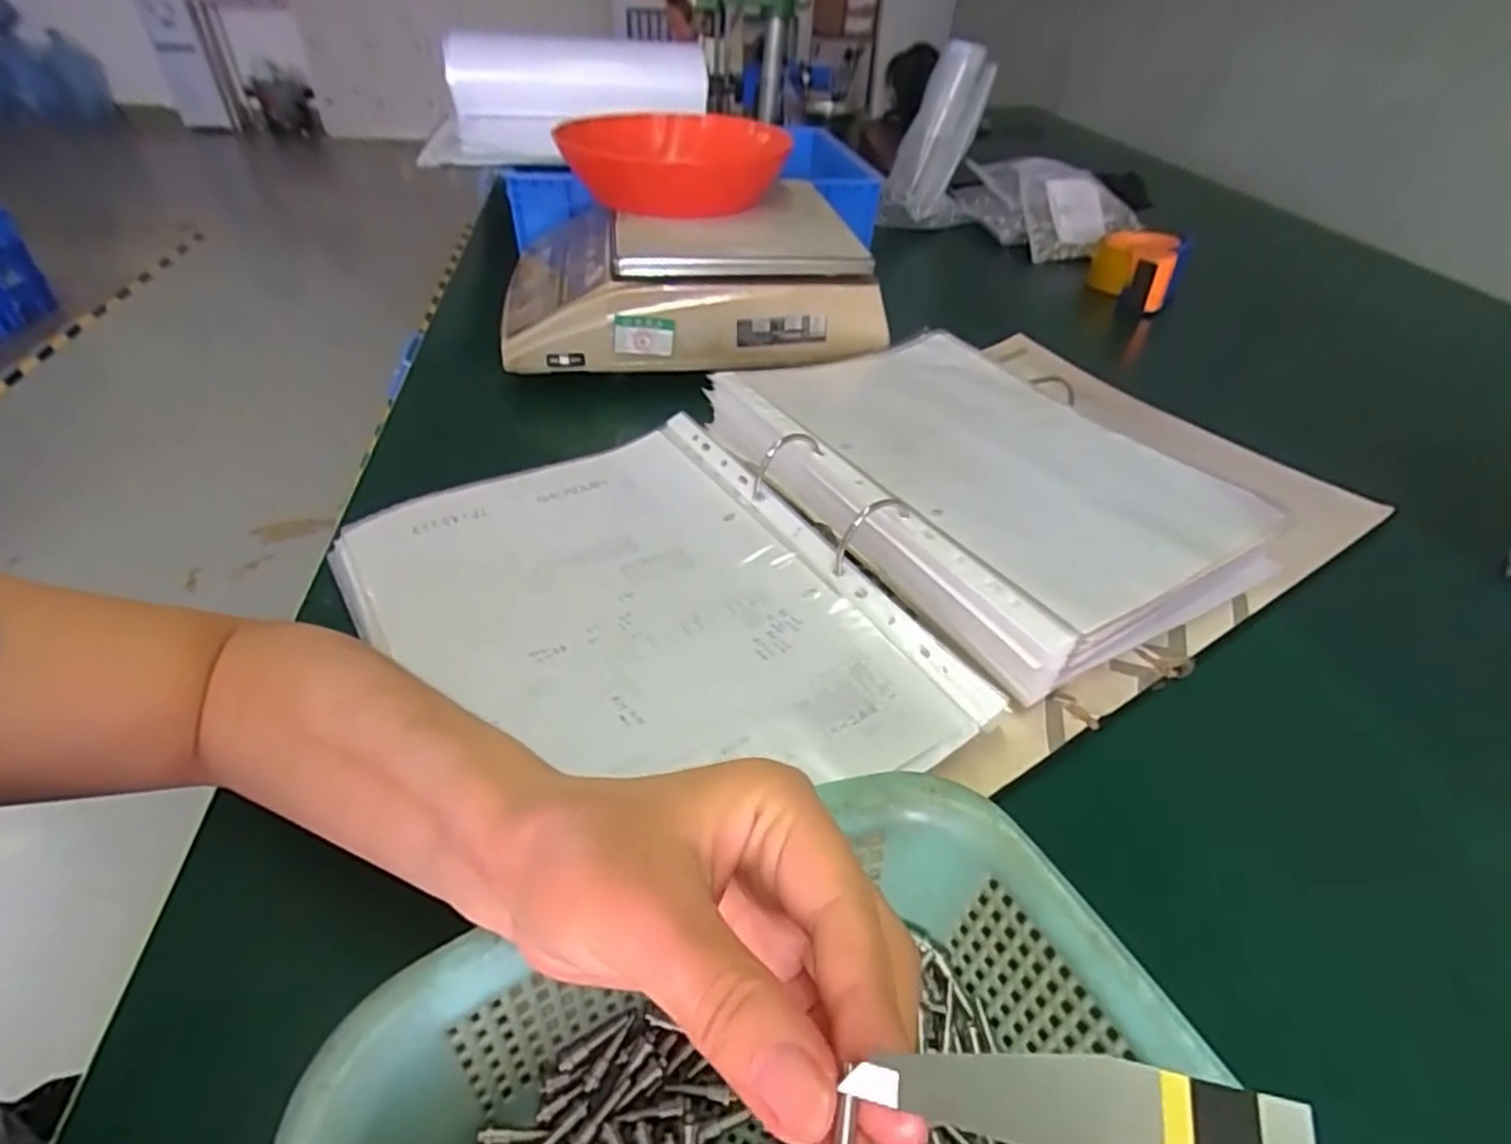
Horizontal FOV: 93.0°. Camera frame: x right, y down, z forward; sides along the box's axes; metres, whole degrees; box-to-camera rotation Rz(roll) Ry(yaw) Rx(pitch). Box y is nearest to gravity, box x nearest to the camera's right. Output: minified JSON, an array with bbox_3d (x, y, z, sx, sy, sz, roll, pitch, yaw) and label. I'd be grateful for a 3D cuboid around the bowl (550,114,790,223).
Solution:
[{"bbox_3d":[-0.073,-0.354,0.621,0.182,0.059,0.170,2,41,-1],"label":"bowl"}]

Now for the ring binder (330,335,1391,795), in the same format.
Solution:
[{"bbox_3d":[0.094,-0.032,0.458,0.600,0.064,0.323,-23,47,-26],"label":"ring binder"}]

